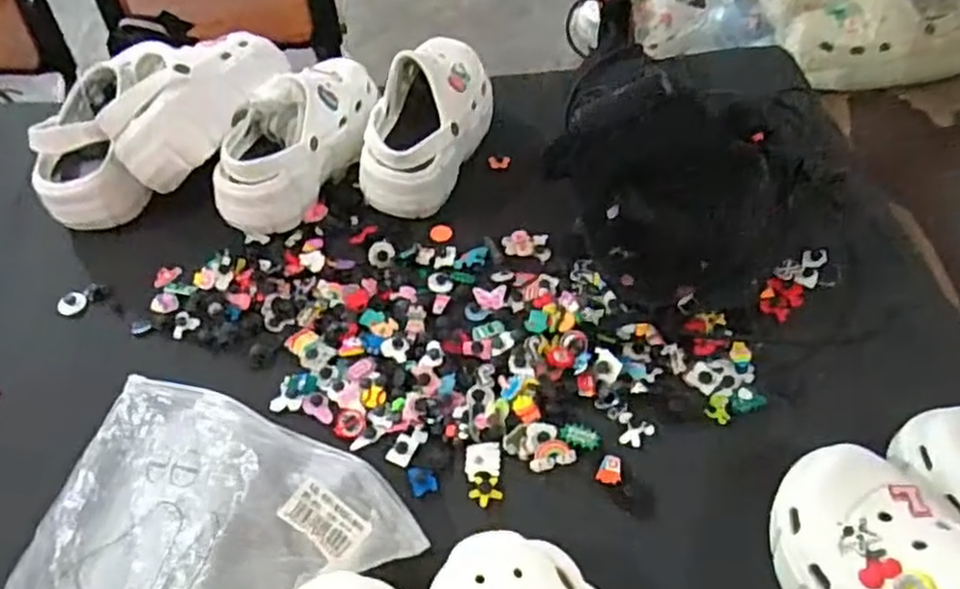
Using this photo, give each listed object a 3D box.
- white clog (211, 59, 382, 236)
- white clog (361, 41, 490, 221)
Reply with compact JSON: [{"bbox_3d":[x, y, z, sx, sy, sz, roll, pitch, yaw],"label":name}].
[{"bbox_3d":[-0.192,-0.177,0.799,0.099,0.115,0.245,22,55,20],"label":"white clog"},{"bbox_3d":[-0.052,-0.201,0.821,0.103,0.107,0.245,10,52,12],"label":"white clog"}]

